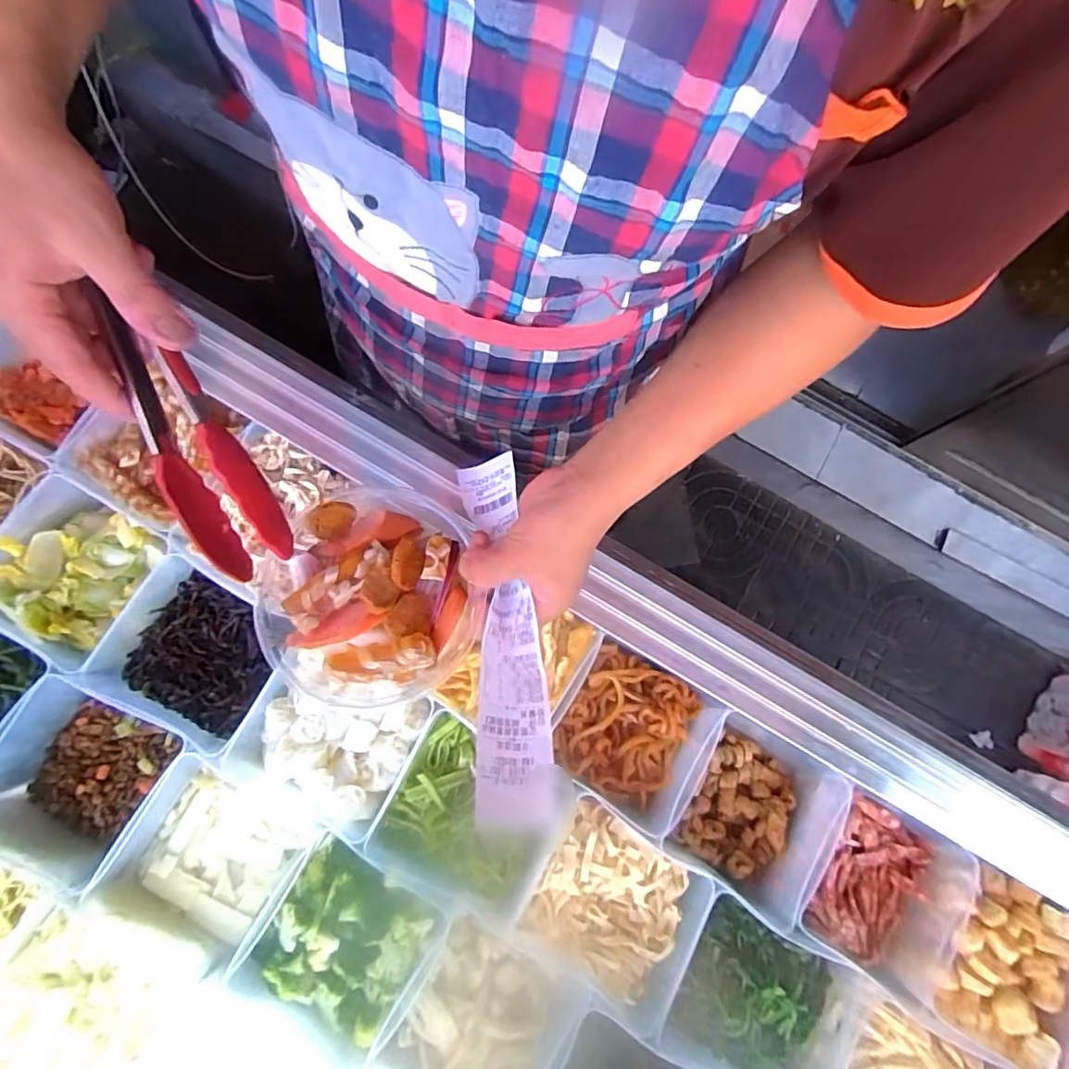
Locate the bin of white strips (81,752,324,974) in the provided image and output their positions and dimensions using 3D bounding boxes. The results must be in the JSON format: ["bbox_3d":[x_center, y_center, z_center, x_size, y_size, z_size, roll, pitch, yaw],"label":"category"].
[{"bbox_3d":[-0.355,0.358,0.611,0.175,0.076,0.163,32,79,7],"label":"bin of white strips"}]

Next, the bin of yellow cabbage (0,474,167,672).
[{"bbox_3d":[-0.554,0.051,0.679,0.184,0.088,0.172,28,79,6],"label":"bin of yellow cabbage"}]

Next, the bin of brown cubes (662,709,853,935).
[{"bbox_3d":[0.255,0.324,0.668,0.163,0.153,0.177,28,79,6],"label":"bin of brown cubes"}]

